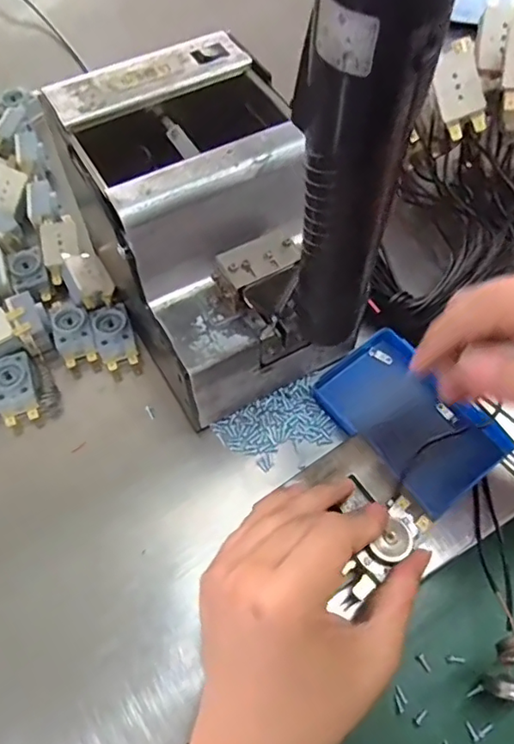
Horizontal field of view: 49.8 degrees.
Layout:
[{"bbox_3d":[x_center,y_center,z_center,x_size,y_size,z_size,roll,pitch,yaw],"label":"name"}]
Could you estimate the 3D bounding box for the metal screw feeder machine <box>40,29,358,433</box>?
[{"bbox_3d":[-0.033,-0.087,0.341,0.130,0.136,0.183,-20,63,-11],"label":"metal screw feeder machine"}]

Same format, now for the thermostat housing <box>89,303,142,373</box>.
[{"bbox_3d":[-0.099,-0.025,0.387,0.026,0.014,0.043,-17,63,-9],"label":"thermostat housing"}]

